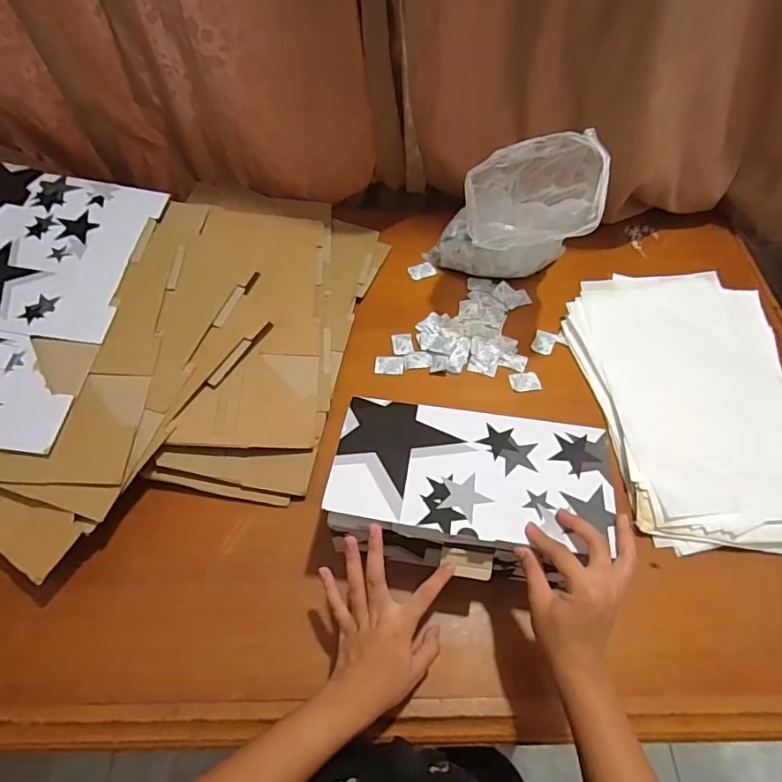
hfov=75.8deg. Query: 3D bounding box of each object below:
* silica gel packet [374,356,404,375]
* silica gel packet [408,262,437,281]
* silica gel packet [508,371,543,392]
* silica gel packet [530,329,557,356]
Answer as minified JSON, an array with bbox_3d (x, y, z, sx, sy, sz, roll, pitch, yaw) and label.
[{"bbox_3d":[-0.003,-0.037,0.707,0.040,0.008,0.027,3,58,1],"label":"silica gel packet"},{"bbox_3d":[0.050,-0.192,0.805,0.042,0.004,0.030,-17,60,-12],"label":"silica gel packet"},{"bbox_3d":[0.184,-0.013,0.691,0.040,0.005,0.029,-3,58,-4],"label":"silica gel packet"},{"bbox_3d":[0.222,-0.070,0.729,0.029,0.005,0.042,23,60,13],"label":"silica gel packet"}]

